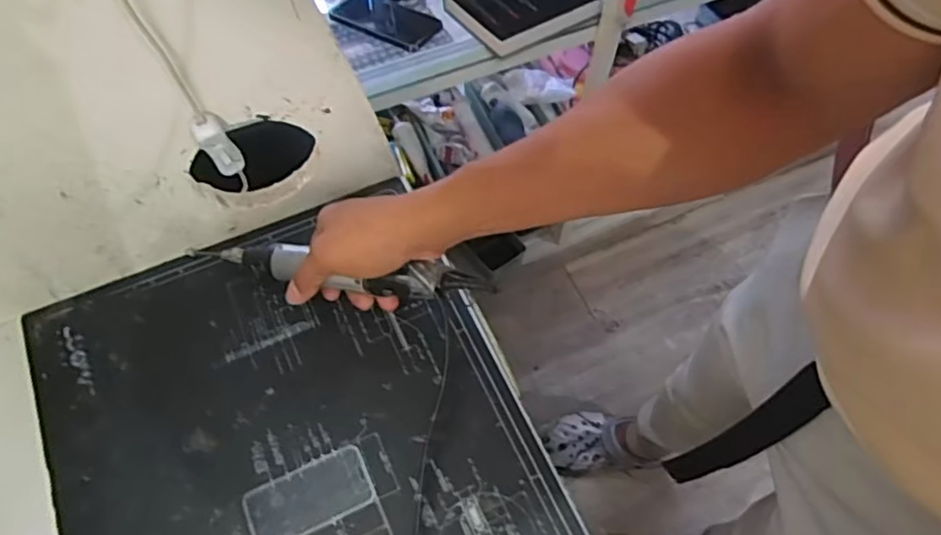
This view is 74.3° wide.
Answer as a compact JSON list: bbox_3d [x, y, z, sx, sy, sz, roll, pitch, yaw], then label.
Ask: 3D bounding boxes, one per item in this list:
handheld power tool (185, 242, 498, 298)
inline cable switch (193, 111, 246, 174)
[{"bbox_3d":[-0.112,0.001,0.507,0.258,0.034,0.033,7,65,14],"label":"handheld power tool"},{"bbox_3d":[-0.179,-0.087,0.442,0.021,0.058,0.012,-30,69,-13],"label":"inline cable switch"}]

